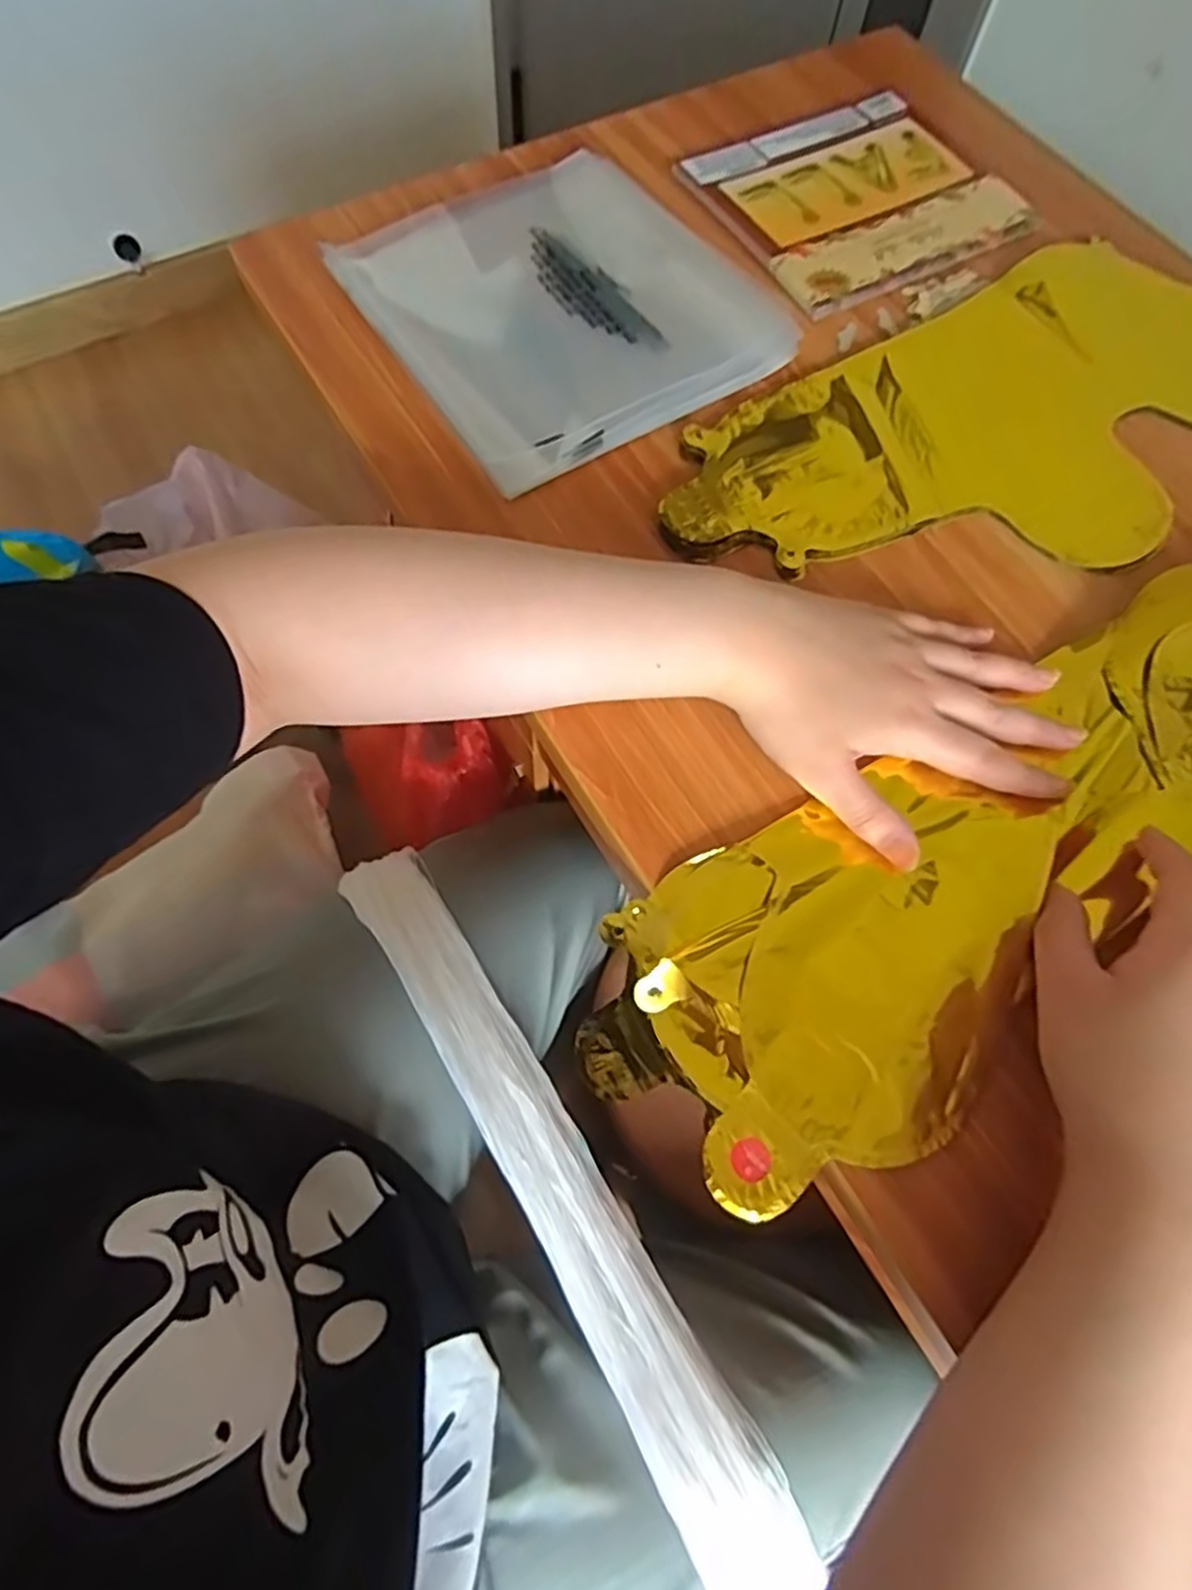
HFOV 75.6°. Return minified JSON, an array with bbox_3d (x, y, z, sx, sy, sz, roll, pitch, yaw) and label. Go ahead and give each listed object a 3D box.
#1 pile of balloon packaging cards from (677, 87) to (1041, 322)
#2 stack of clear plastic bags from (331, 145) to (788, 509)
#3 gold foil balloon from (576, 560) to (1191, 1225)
[{"bbox_3d":[0.172,-0.400,0.514,0.184,0.006,0.163,-27,72,-12],"label":"pile of balloon packaging cards"},{"bbox_3d":[-0.019,-0.296,0.461,0.207,0.011,0.212,-30,73,-13],"label":"stack of clear plastic bags"},{"bbox_3d":[0.186,0.028,0.361,0.413,0.043,0.133,-30,72,-12],"label":"gold foil balloon"}]

